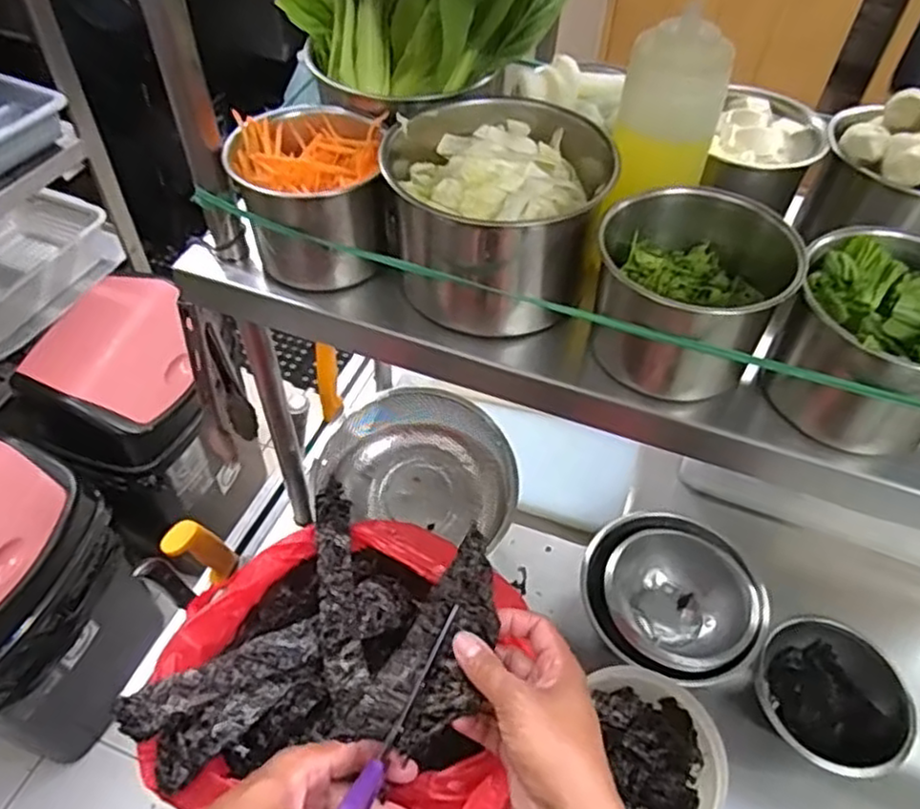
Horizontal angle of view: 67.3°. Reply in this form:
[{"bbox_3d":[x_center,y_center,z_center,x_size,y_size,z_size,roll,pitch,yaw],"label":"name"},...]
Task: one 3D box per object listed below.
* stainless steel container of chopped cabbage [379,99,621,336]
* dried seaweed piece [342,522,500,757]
[{"bbox_3d":[0.023,-0.136,0.500,0.143,0.118,0.126,0,50,-3],"label":"stainless steel container of chopped cabbage"},{"bbox_3d":[-0.009,0.165,0.477,0.064,0.034,0.153,24,64,17],"label":"dried seaweed piece"}]

